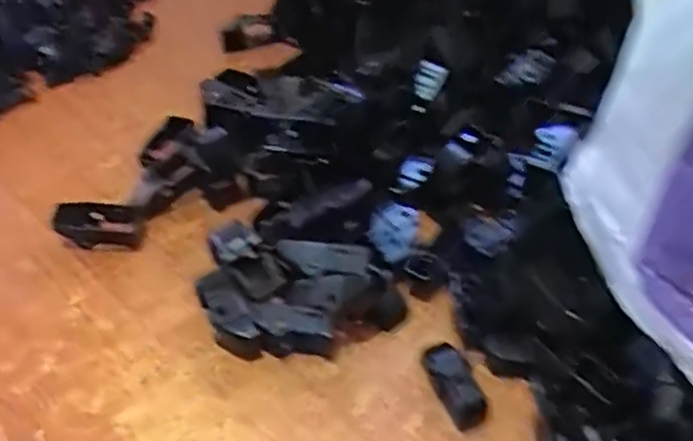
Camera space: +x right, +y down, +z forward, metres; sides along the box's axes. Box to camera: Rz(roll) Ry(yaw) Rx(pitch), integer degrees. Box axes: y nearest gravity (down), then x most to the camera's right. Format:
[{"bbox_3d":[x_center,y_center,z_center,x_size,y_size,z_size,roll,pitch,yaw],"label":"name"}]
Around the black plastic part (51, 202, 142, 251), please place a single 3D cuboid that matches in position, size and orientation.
[{"bbox_3d":[-0.148,0.004,0.414,0.047,0.024,0.021,-2,48,-1],"label":"black plastic part"}]

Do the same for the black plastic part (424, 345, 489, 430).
[{"bbox_3d":[0.053,0.080,0.344,0.018,0.016,0.042,-14,49,-12],"label":"black plastic part"}]

